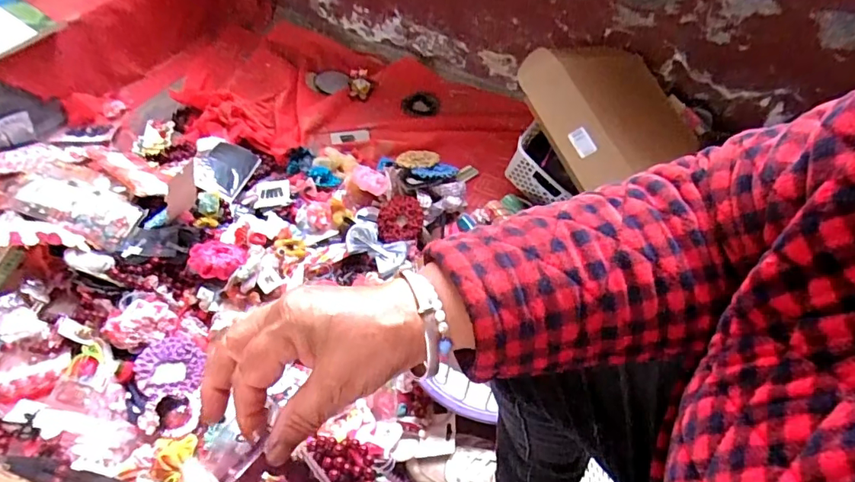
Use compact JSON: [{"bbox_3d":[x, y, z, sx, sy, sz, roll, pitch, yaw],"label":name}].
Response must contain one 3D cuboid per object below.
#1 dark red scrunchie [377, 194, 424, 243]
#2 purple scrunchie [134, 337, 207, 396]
[{"bbox_3d":[-0.051,-0.041,0.980,0.091,0.024,0.091,-9,72,23],"label":"dark red scrunchie"},{"bbox_3d":[-0.400,0.195,0.783,0.096,0.025,0.089,3,51,-4],"label":"purple scrunchie"}]

